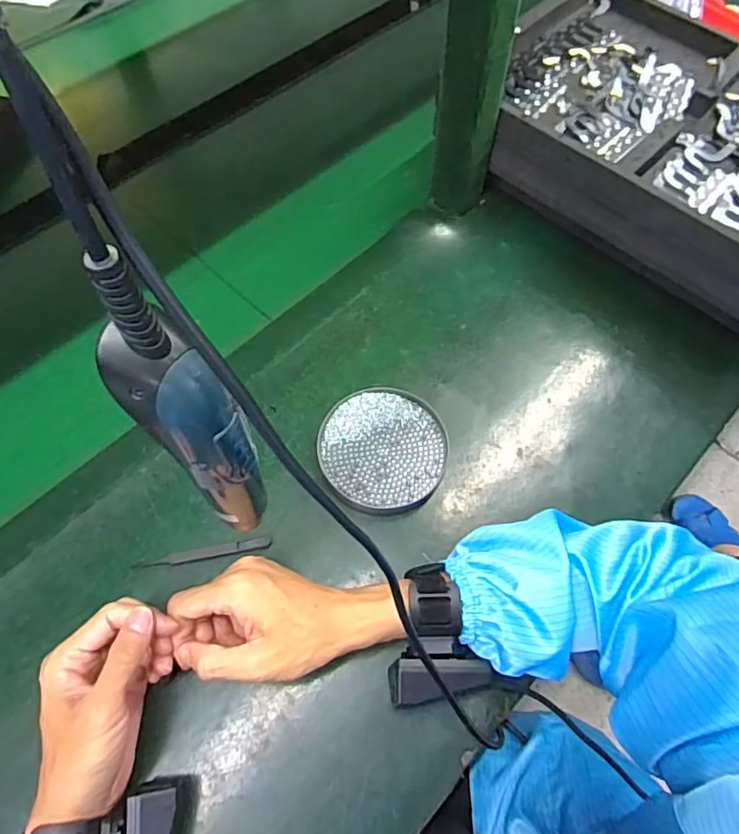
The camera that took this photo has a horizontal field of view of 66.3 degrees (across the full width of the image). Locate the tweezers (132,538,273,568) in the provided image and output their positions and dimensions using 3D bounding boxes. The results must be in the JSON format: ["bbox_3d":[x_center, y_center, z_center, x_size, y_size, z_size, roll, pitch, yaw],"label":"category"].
[{"bbox_3d":[-0.134,0.110,0.457,0.107,0.006,0.010,-8,61,-3],"label":"tweezers"}]

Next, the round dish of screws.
[{"bbox_3d":[0.012,0.026,0.495,0.109,0.013,0.113,0,60,1],"label":"round dish of screws"}]

